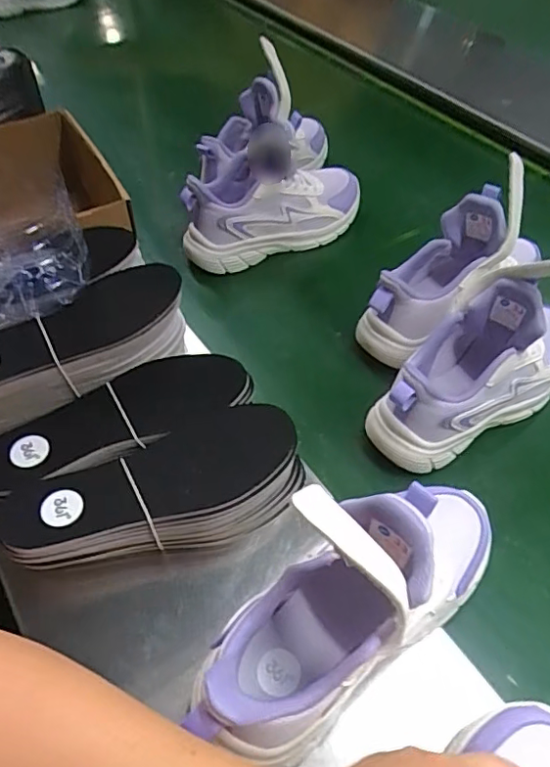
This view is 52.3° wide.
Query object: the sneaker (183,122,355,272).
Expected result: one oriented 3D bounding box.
[{"bbox_3d":[-0.002,-0.211,0.628,0.218,0.111,0.072,-23,53,-13],"label":"sneaker"}]

